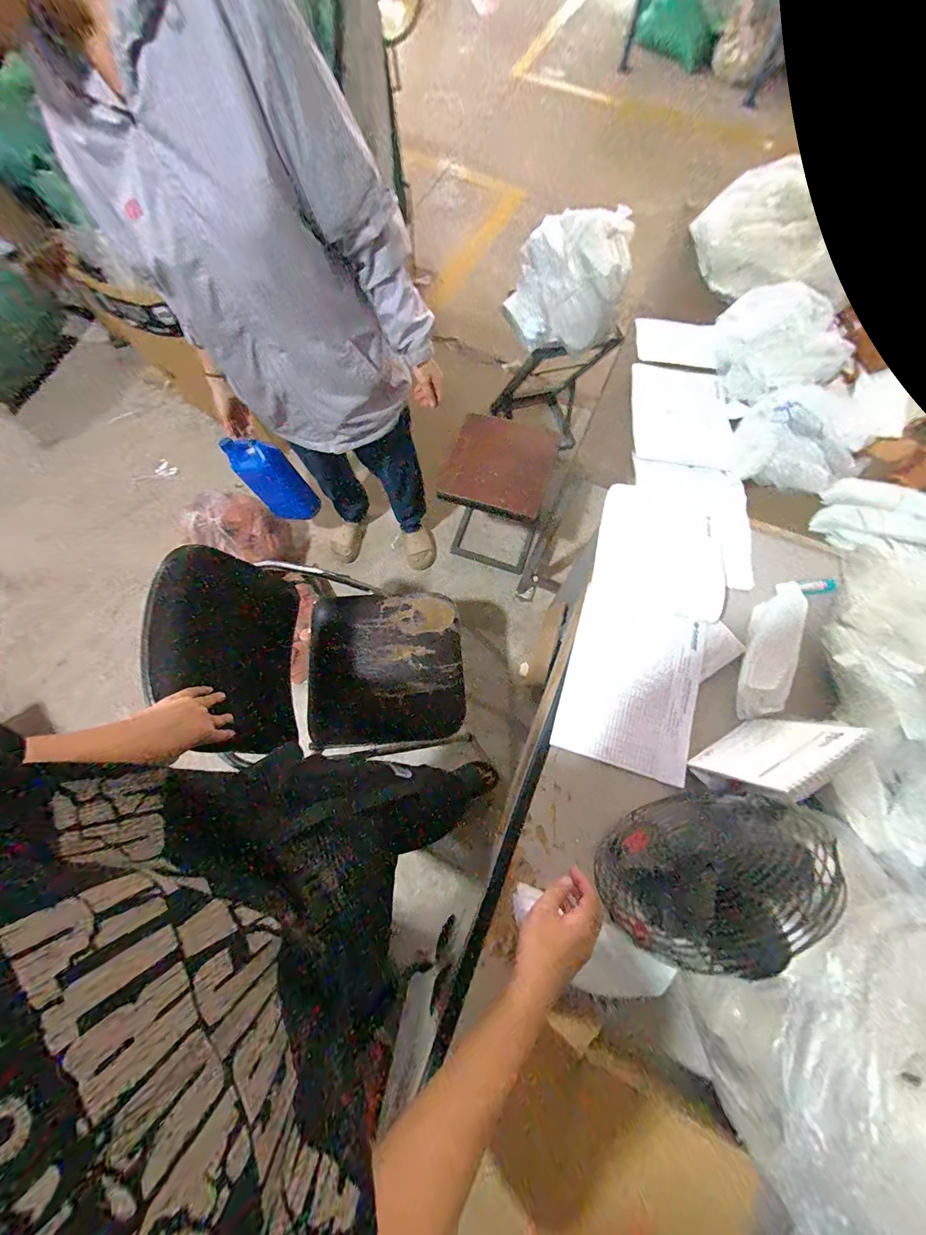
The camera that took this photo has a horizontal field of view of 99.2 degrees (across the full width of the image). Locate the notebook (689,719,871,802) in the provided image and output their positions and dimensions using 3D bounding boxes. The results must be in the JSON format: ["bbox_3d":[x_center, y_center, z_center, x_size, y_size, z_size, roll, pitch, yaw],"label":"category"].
[{"bbox_3d":[0.416,0.185,0.539,0.157,0.179,0.012,-29,84,-17],"label":"notebook"}]

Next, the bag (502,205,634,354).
[{"bbox_3d":[0.319,-1.030,1.186,0.323,0.226,0.333,10,71,2],"label":"bag"}]

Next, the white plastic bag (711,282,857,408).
[{"bbox_3d":[0.685,-0.598,0.870,0.183,0.106,0.266,-6,71,-3],"label":"white plastic bag"}]

